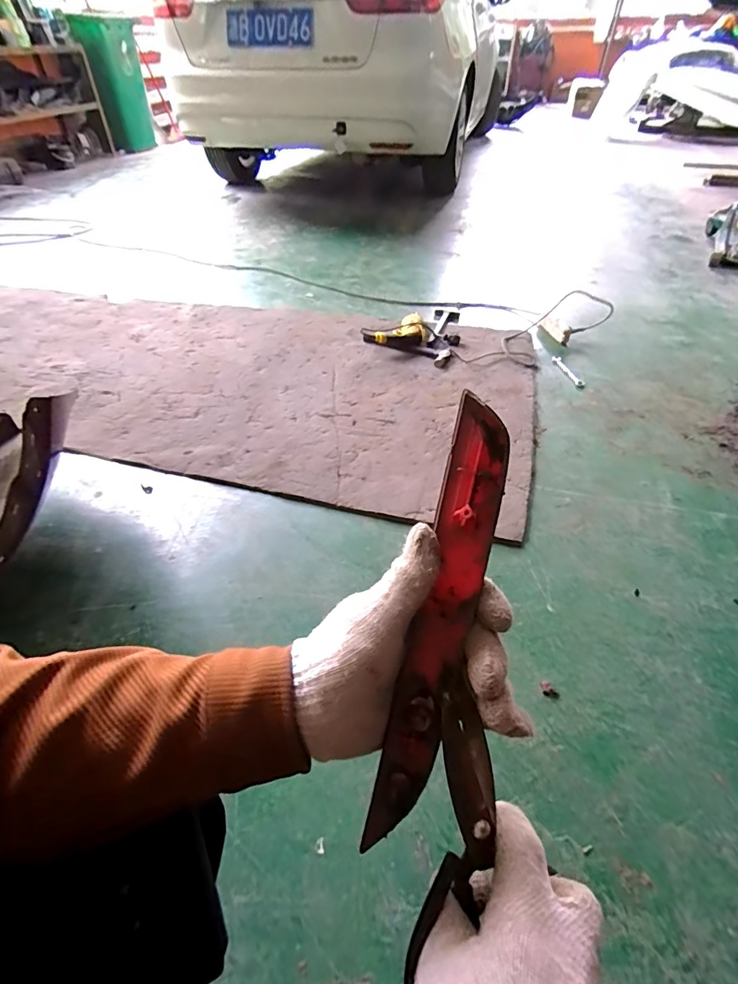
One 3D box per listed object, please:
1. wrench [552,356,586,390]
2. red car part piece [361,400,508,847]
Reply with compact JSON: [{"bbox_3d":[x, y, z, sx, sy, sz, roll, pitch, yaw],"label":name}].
[{"bbox_3d":[0.672,-0.404,1.537,0.039,0.011,0.195,-11,47,-10],"label":"wrench"},{"bbox_3d":[0.046,0.083,0.293,0.039,0.024,0.280,14,89,14],"label":"red car part piece"}]

